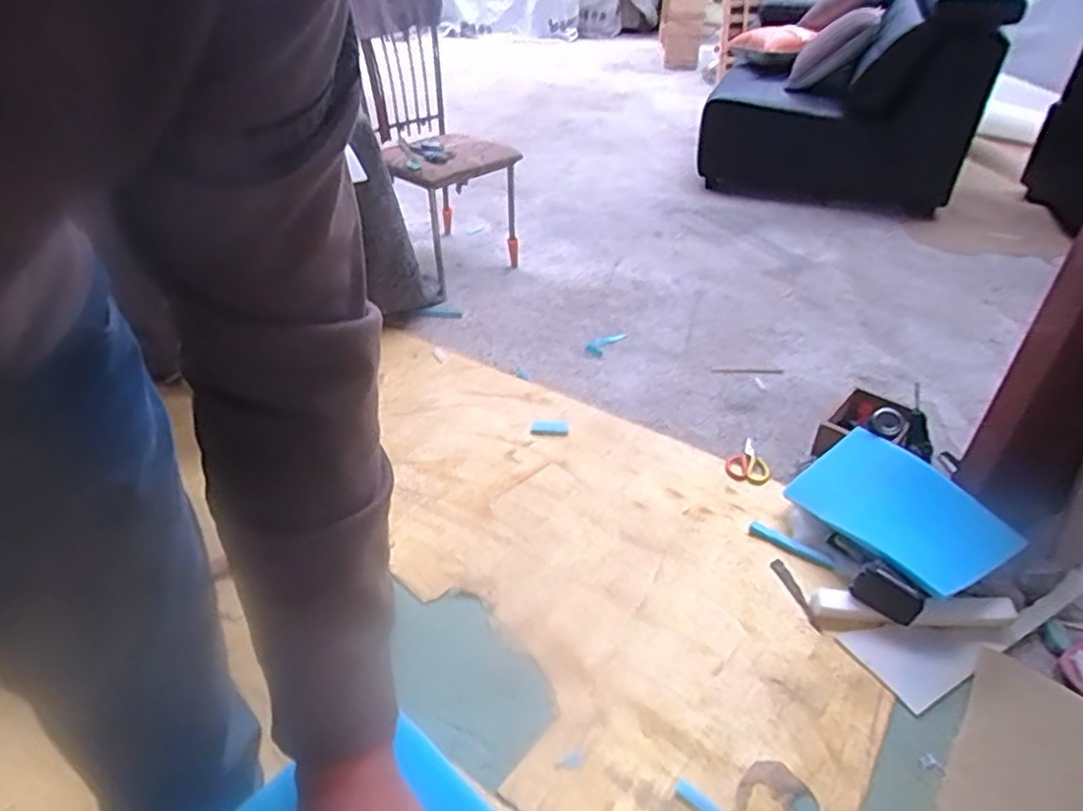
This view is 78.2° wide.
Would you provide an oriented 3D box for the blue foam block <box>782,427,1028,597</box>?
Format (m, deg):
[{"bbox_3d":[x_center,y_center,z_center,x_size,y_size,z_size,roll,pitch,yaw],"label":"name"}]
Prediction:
[{"bbox_3d":[0.712,0.203,1.373,0.227,0.070,0.453,-45,34,-3],"label":"blue foam block"}]

